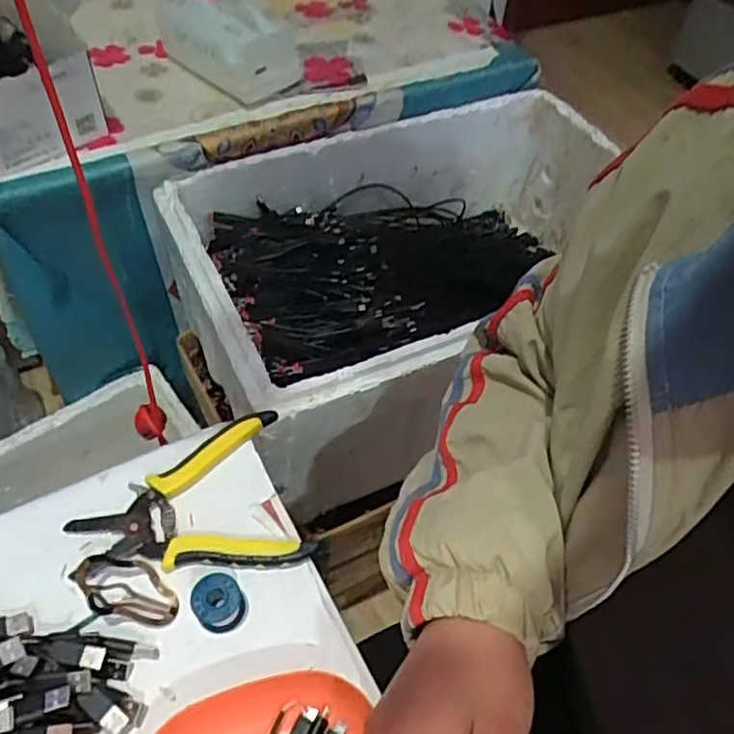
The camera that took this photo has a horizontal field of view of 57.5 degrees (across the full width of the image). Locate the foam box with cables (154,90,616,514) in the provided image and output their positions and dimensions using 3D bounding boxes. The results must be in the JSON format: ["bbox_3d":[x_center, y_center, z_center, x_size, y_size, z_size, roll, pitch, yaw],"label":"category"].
[{"bbox_3d":[0.072,-0.113,0.784,0.530,0.195,0.341,-23,57,-20],"label":"foam box with cables"}]

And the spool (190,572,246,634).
[{"bbox_3d":[-0.094,0.149,0.423,0.030,0.026,0.029,2,52,-2],"label":"spool"}]

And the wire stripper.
[{"bbox_3d":[-0.124,0.088,0.473,0.158,0.014,0.114,-3,52,-6],"label":"wire stripper"}]

